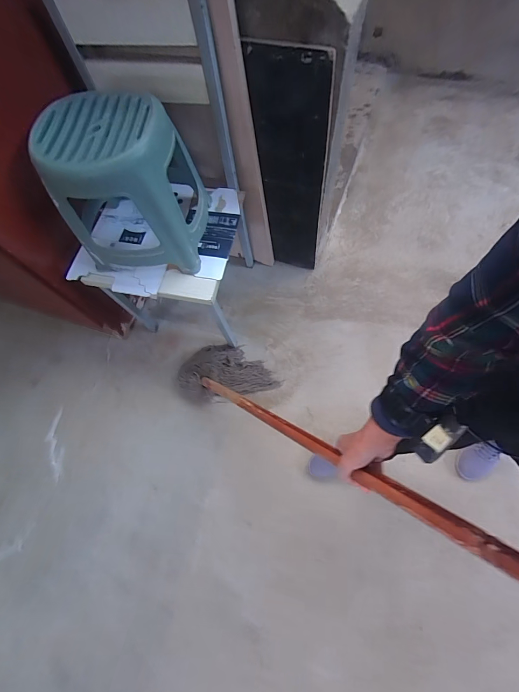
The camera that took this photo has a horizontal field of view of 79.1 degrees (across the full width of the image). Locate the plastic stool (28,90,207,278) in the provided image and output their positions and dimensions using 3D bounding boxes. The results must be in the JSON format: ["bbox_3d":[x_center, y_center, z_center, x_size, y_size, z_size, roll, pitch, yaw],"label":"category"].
[{"bbox_3d":[-0.305,-0.369,0.752,0.298,0.301,0.262,4,71,7],"label":"plastic stool"}]

